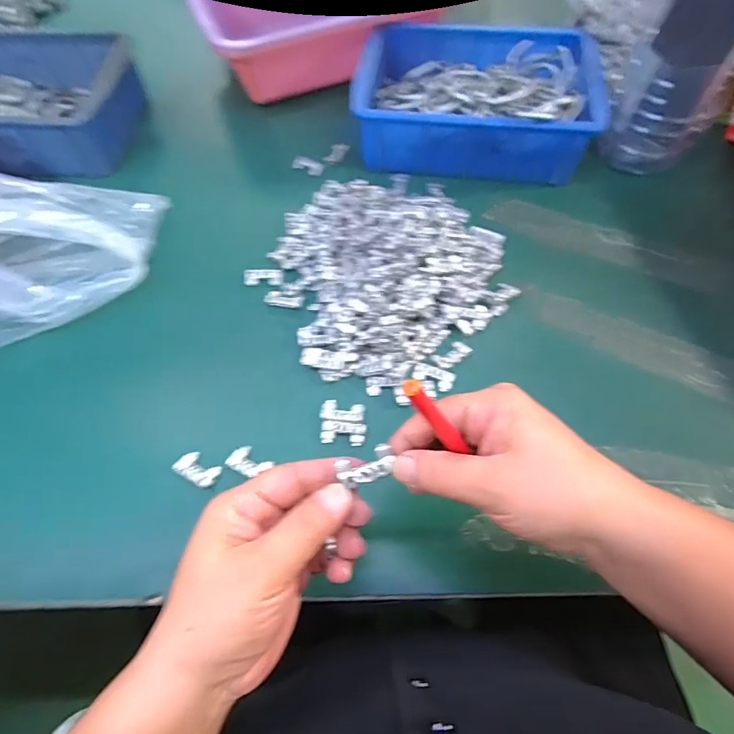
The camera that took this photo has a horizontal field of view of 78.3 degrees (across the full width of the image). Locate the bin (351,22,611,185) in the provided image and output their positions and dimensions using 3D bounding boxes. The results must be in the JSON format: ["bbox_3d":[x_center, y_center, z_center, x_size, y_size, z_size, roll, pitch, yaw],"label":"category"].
[{"bbox_3d":[0.119,-0.293,0.495,0.240,0.071,0.175,10,62,6],"label":"bin"}]

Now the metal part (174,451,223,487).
[{"bbox_3d":[-0.126,0.076,0.337,0.034,0.012,0.020,28,65,15],"label":"metal part"}]

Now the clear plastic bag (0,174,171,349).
[{"bbox_3d":[-0.291,-0.102,0.401,0.191,0.079,0.111,-25,64,-13],"label":"clear plastic bag"}]

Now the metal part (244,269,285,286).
[{"bbox_3d":[-0.098,-0.086,0.431,0.037,0.007,0.015,0,61,1],"label":"metal part"}]

